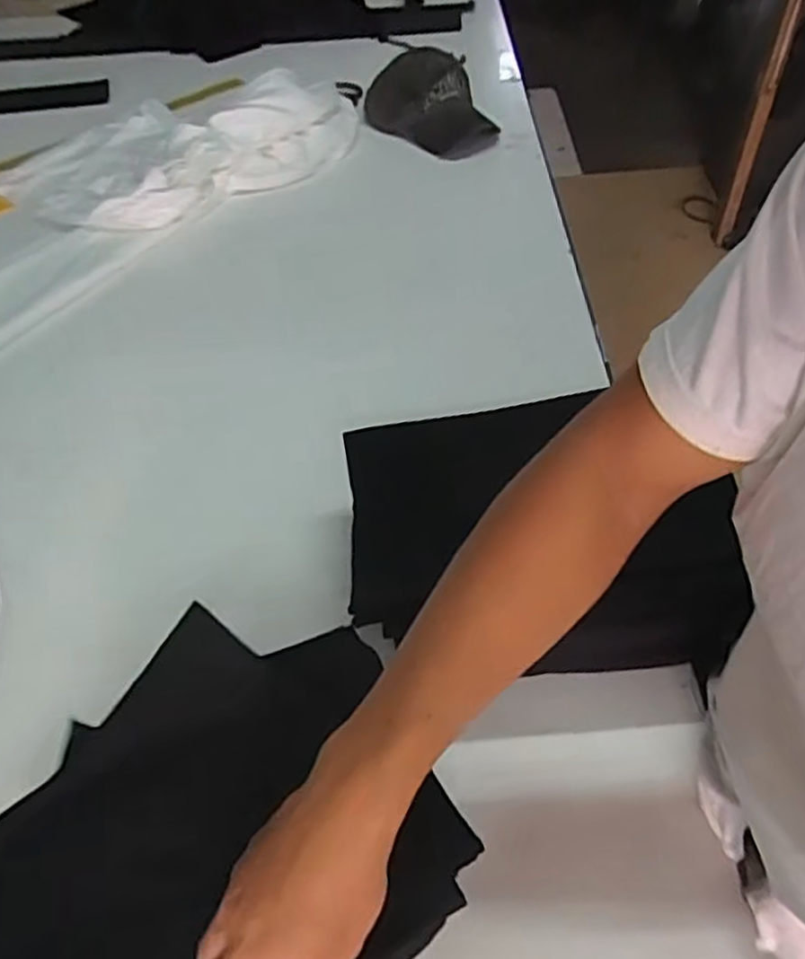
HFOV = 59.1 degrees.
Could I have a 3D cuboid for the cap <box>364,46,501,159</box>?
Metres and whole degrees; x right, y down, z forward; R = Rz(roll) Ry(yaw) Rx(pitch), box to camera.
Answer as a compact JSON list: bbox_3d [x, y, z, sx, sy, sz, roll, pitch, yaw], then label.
[{"bbox_3d":[0.039,-0.619,1.160,0.195,0.112,0.256,-8,52,-2],"label":"cap"}]

